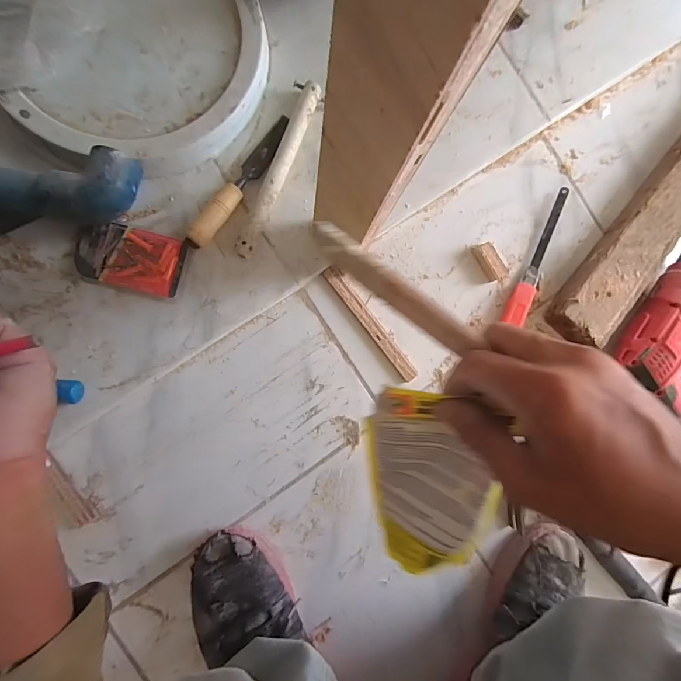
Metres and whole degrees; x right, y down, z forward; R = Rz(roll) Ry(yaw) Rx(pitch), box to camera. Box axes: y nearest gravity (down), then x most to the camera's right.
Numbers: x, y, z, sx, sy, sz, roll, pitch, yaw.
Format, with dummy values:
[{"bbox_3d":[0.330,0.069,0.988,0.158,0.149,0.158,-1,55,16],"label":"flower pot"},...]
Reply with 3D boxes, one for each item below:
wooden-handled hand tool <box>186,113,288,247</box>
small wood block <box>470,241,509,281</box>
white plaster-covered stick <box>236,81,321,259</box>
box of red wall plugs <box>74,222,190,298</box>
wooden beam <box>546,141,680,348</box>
[{"bbox_3d":[-0.118,-0.192,0.417,0.028,0.025,0.194,32,86,-3],"label":"wooden-handled hand tool"},{"bbox_3d":[0.203,-0.108,0.479,0.025,0.019,0.056,-35,92,-5],"label":"small wood block"},{"bbox_3d":[-0.073,-0.211,0.426,0.023,0.022,0.236,22,85,-5],"label":"white plaster-covered stick"},{"bbox_3d":[-0.244,-0.095,0.404,0.123,0.012,0.070,12,88,-5],"label":"box of red wall plugs"},{"bbox_3d":[0.549,-0.297,0.504,0.087,0.041,0.749,41,86,-3],"label":"wooden beam"}]

